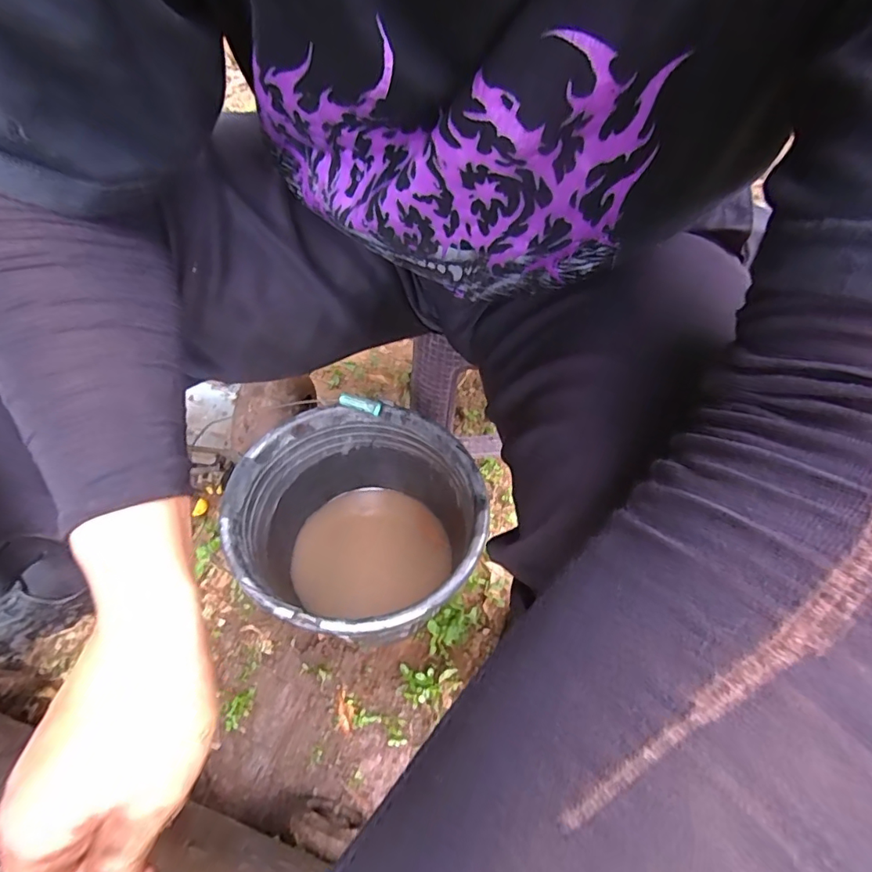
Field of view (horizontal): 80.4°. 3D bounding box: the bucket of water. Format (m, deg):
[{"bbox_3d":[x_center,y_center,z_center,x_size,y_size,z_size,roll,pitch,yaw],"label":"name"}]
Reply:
[{"bbox_3d":[-0.092,0.126,0.631,0.272,0.218,0.248,1,56,-2],"label":"bucket of water"}]

